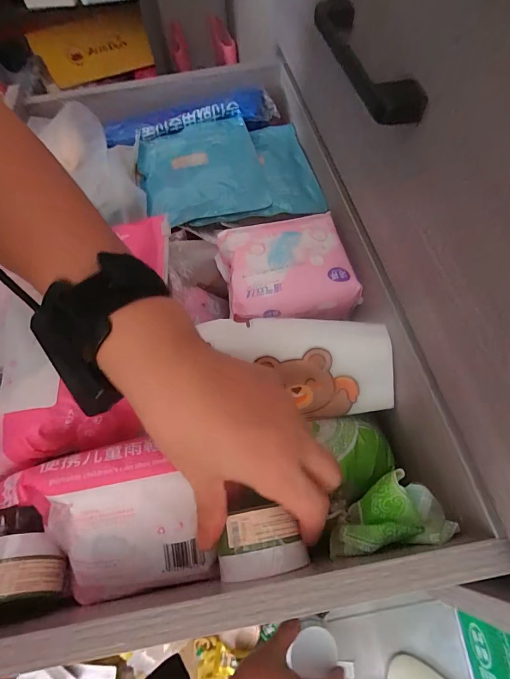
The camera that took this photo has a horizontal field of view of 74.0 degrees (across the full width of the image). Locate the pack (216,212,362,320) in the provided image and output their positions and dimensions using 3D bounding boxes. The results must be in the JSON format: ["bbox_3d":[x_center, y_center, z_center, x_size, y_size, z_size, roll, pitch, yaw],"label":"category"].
[{"bbox_3d":[0.025,-0.062,0.297,0.113,0.043,0.094,-10,62,-3],"label":"pack"}]

